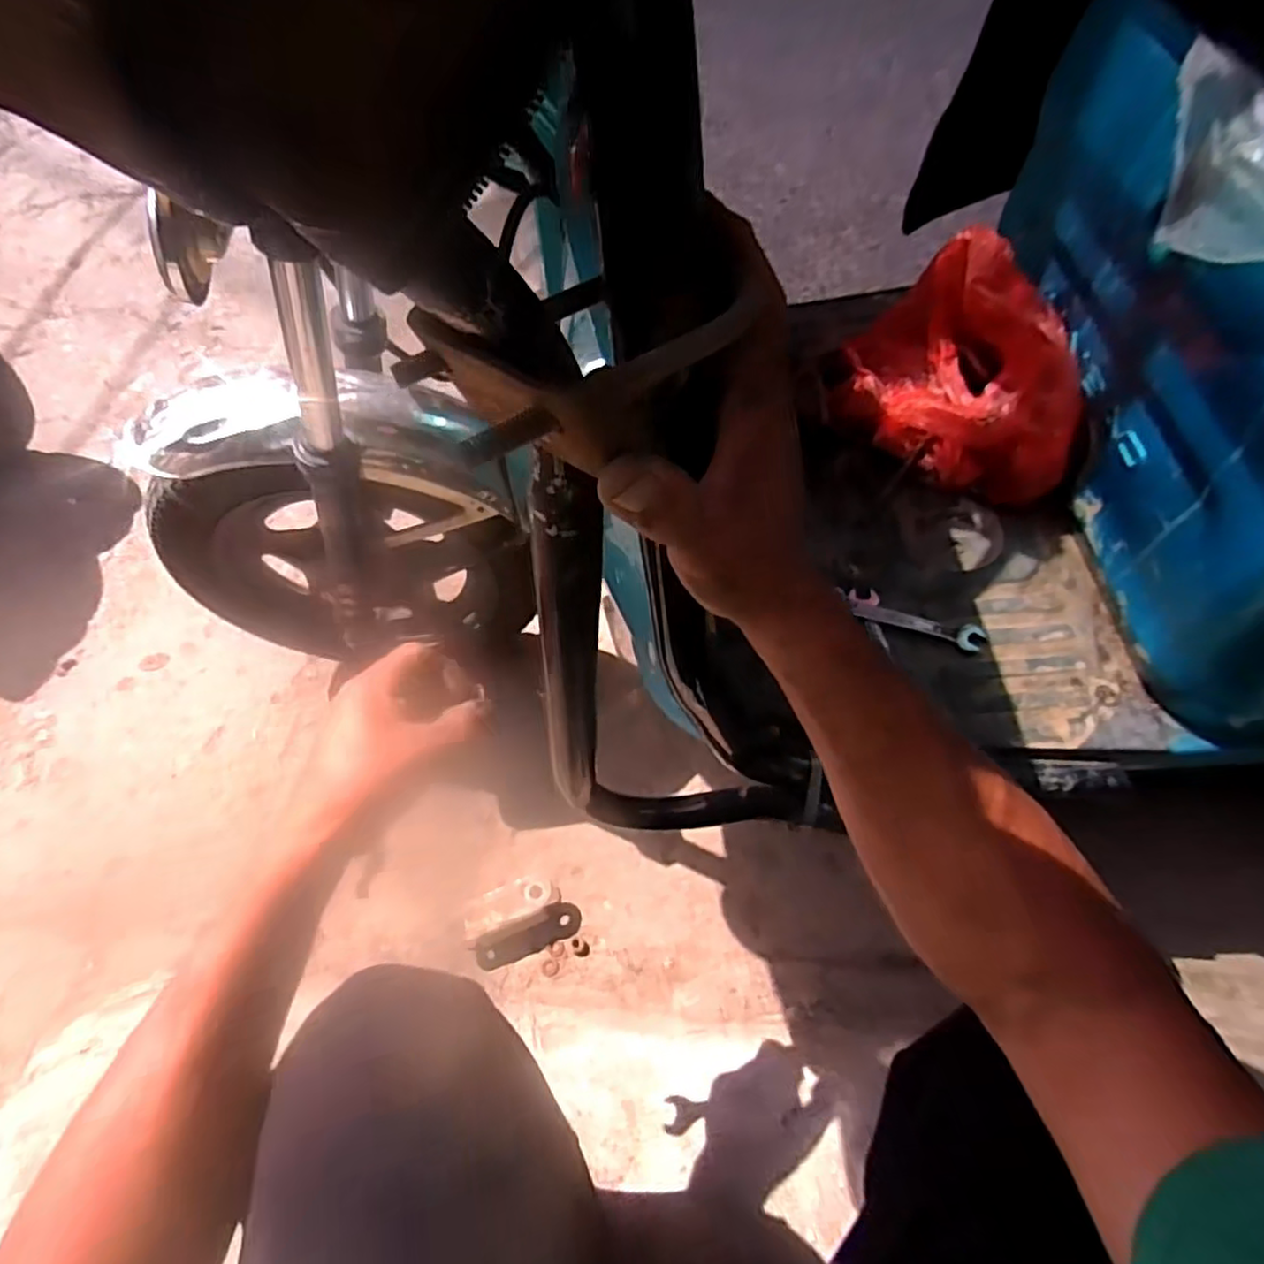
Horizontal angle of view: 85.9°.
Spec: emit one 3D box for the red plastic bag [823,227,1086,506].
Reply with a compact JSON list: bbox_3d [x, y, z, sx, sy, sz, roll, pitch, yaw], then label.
[{"bbox_3d":[0.335,-0.273,0.694,0.146,0.164,0.280,-31,61,-13],"label":"red plastic bag"}]

